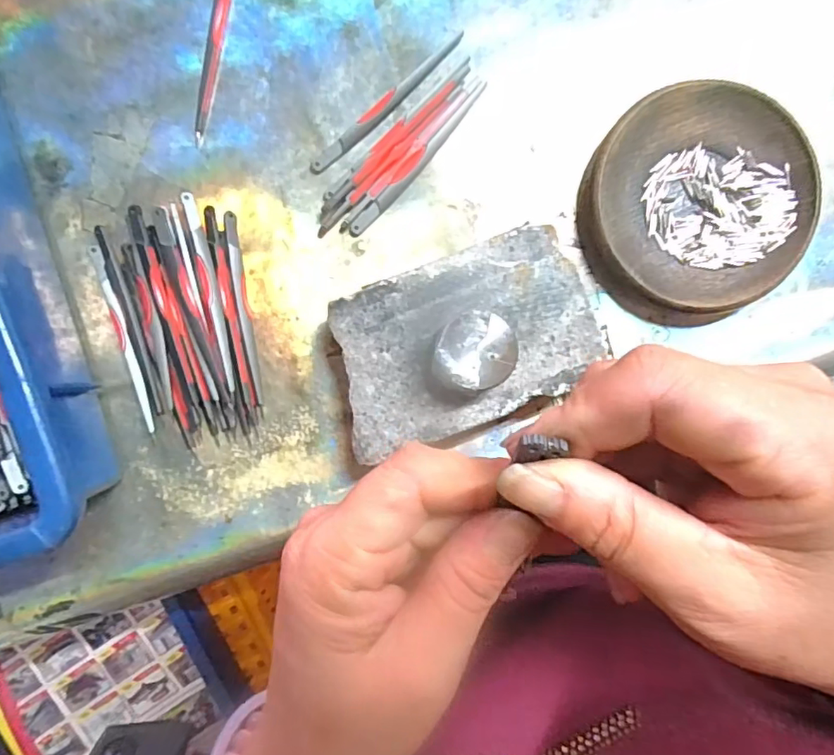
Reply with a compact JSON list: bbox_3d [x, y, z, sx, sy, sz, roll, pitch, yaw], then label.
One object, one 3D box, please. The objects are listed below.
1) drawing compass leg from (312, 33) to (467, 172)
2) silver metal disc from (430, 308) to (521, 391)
[{"bbox_3d":[-0.016,-0.144,0.280,0.103,0.004,0.009,-43,91,1],"label":"drawing compass leg"},{"bbox_3d":[0.026,-0.012,0.239,0.035,0.022,0.033,3,92,0],"label":"silver metal disc"}]

